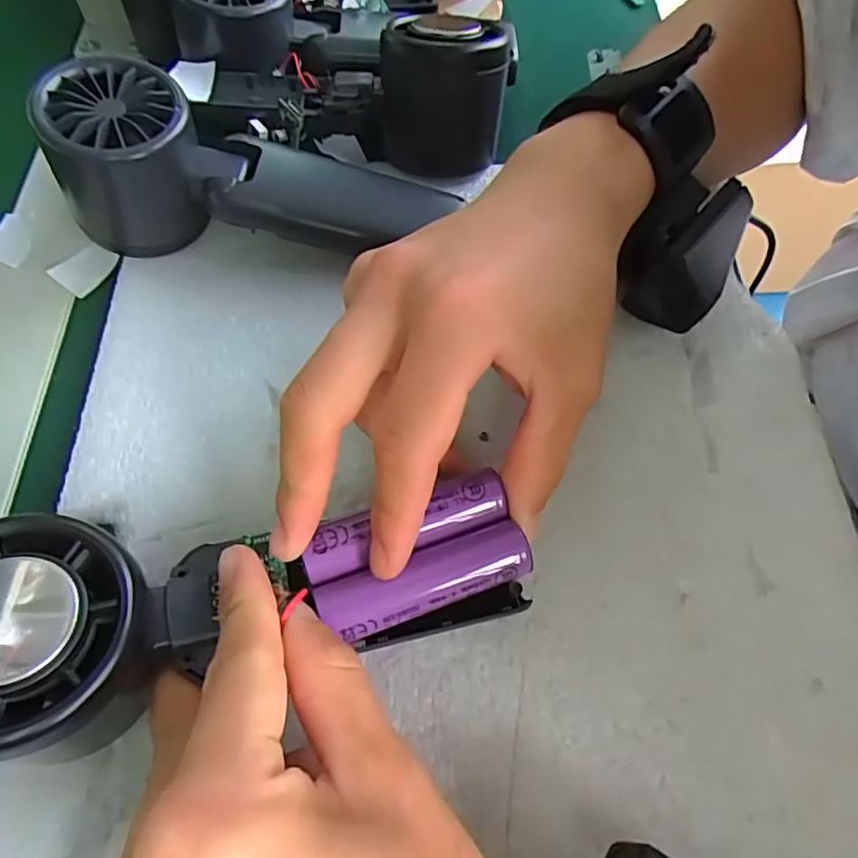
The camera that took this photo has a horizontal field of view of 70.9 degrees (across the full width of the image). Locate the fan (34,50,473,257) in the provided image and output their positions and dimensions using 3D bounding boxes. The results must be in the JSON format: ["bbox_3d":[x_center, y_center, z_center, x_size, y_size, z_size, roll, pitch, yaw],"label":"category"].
[{"bbox_3d":[-0.071,-0.101,0.250,0.148,0.051,0.051,5,63,-14],"label":"fan"}]

